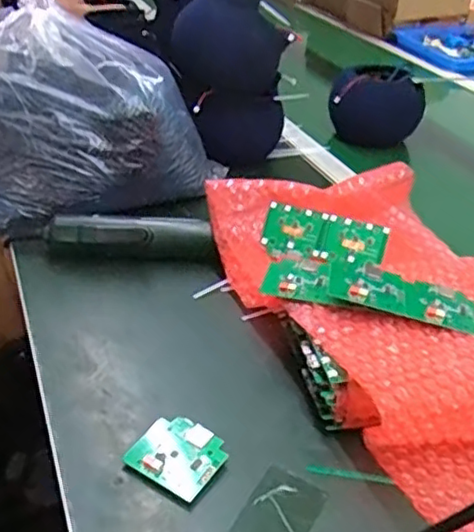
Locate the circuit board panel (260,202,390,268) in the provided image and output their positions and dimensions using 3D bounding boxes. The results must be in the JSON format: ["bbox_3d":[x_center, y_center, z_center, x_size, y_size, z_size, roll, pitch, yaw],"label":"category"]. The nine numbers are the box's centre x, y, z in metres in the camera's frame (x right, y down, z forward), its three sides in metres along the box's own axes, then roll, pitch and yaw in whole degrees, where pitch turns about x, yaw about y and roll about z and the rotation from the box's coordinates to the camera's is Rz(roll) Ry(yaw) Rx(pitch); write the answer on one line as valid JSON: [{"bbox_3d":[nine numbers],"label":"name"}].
[{"bbox_3d":[0.083,-0.025,0.621,0.116,0.051,0.007,13,-4,10],"label":"circuit board panel"}]

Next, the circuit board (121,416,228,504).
[{"bbox_3d":[-0.040,0.130,0.445,0.061,0.013,0.051,21,39,27],"label":"circuit board"}]

